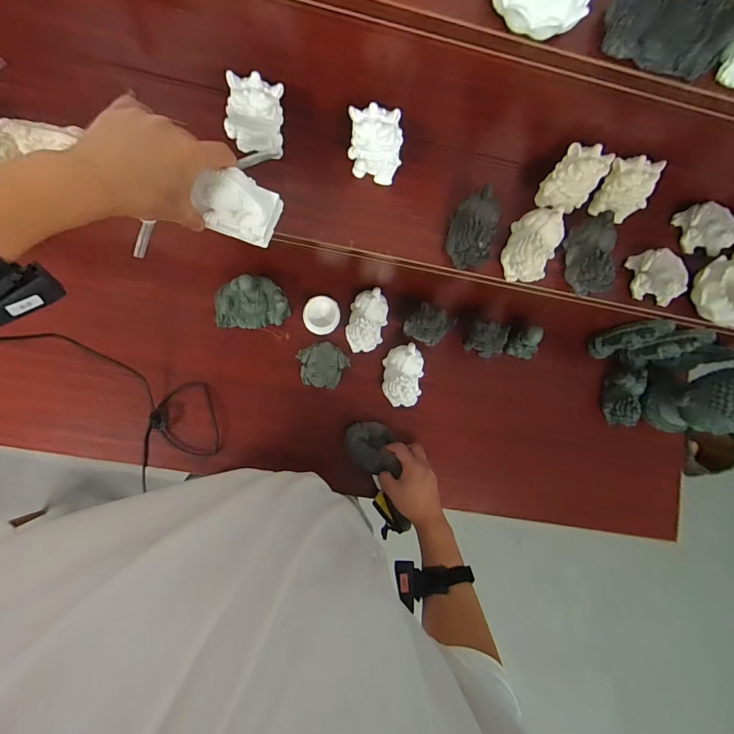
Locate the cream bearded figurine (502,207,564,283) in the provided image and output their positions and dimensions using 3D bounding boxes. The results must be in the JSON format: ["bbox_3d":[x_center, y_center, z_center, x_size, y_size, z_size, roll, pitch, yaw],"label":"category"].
[{"bbox_3d":[0.254,-0.183,0.566,0.075,0.054,0.109,24,82,-4],"label":"cream bearded figurine"}]

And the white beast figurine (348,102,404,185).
[{"bbox_3d":[0.010,-0.309,0.531,0.074,0.089,0.049,8,84,-6],"label":"white beast figurine"}]

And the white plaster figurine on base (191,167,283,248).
[{"bbox_3d":[-0.153,-0.192,0.443,0.104,0.070,0.053,26,39,-28],"label":"white plaster figurine on base"}]

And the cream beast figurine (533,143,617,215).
[{"bbox_3d":[0.307,-0.278,0.566,0.072,0.091,0.054,1,85,-7],"label":"cream beast figurine"}]

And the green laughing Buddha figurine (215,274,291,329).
[{"bbox_3d":[-0.213,-0.115,0.684,0.137,0.078,0.080,-9,86,-8],"label":"green laughing Buddha figurine"}]

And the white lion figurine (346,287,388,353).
[{"bbox_3d":[0.003,-0.086,0.711,0.071,0.050,0.112,13,83,-6],"label":"white lion figurine"}]

